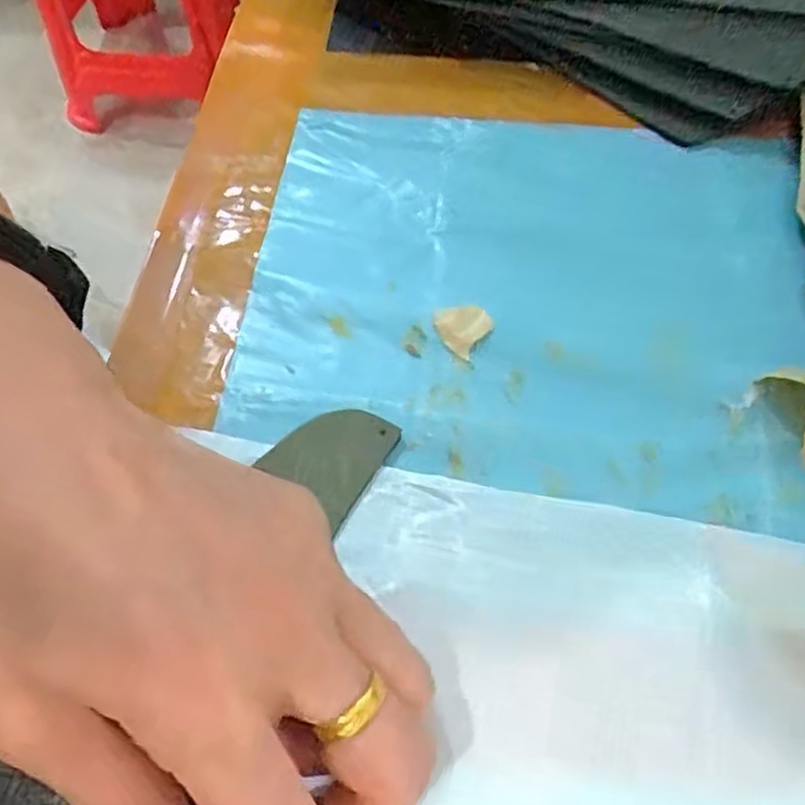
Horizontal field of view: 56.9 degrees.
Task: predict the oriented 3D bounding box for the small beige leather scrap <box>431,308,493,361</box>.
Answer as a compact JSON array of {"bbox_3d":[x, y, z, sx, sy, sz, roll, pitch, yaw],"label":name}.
[{"bbox_3d":[0.021,-0.027,0.264,0.018,0.006,0.019,36,65,18],"label":"small beige leather scrap"}]

